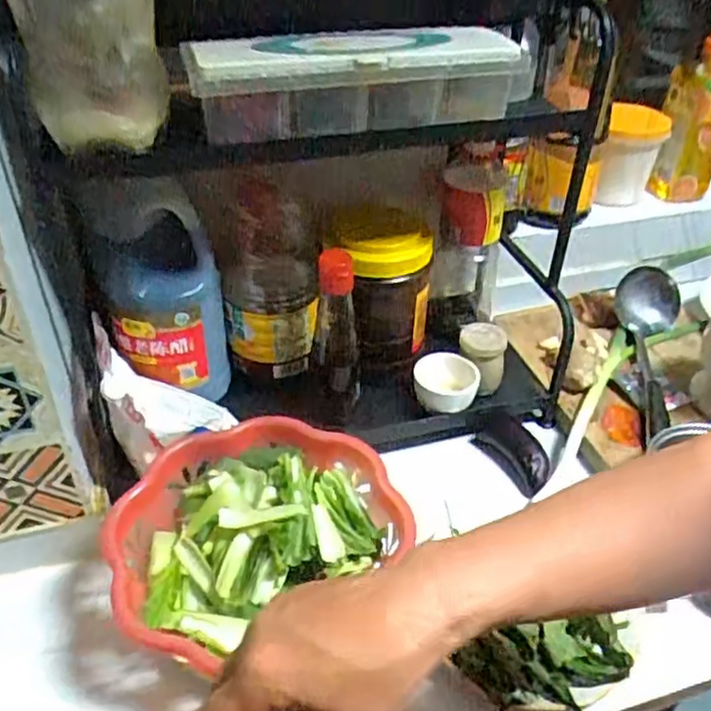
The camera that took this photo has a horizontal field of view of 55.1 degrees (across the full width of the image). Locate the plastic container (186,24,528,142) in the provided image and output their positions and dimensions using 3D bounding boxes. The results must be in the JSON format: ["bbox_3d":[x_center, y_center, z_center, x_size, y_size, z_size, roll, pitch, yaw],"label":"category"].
[{"bbox_3d":[0.006,-0.232,0.577,0.281,0.067,0.095,-8,39,-12],"label":"plastic container"}]

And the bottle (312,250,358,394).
[{"bbox_3d":[-0.022,-0.035,0.712,0.043,0.159,0.044,-2,39,-4],"label":"bottle"}]

